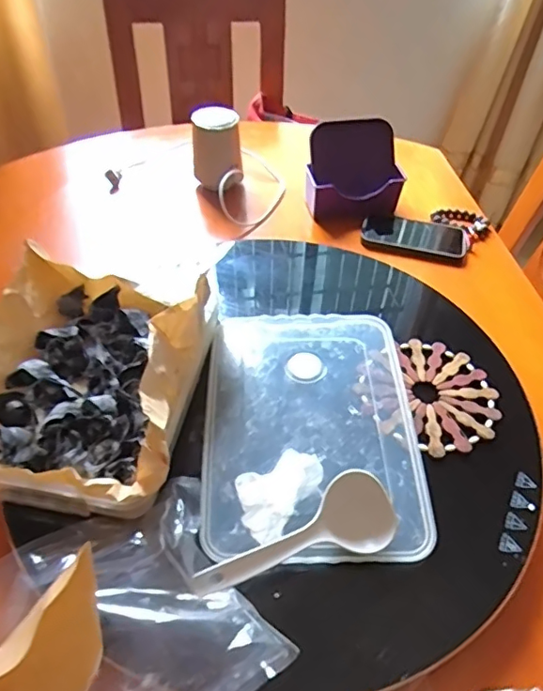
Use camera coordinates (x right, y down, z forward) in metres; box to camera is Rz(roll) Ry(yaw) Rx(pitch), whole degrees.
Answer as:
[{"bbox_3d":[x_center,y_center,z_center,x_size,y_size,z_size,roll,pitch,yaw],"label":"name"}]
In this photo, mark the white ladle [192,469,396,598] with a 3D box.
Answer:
[{"bbox_3d":[0.020,0.182,0.510,0.197,0.014,0.073,-17,84,-9],"label":"white ladle"}]

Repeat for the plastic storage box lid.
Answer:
[{"bbox_3d":[0.047,0.083,0.629,0.246,0.017,0.334,2,48,-2],"label":"plastic storage box lid"}]

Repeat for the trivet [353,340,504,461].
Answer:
[{"bbox_3d":[0.194,0.059,0.669,0.167,0.008,0.164,2,48,-2],"label":"trivet"}]

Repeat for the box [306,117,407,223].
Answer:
[{"bbox_3d":[0.146,-0.320,0.992,0.173,0.141,0.117,-9,50,-12],"label":"box"}]

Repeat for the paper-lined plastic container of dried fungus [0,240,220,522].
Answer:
[{"bbox_3d":[-0.219,0.013,0.617,0.271,0.092,0.317,8,48,3],"label":"paper-lined plastic container of dried fungus"}]

